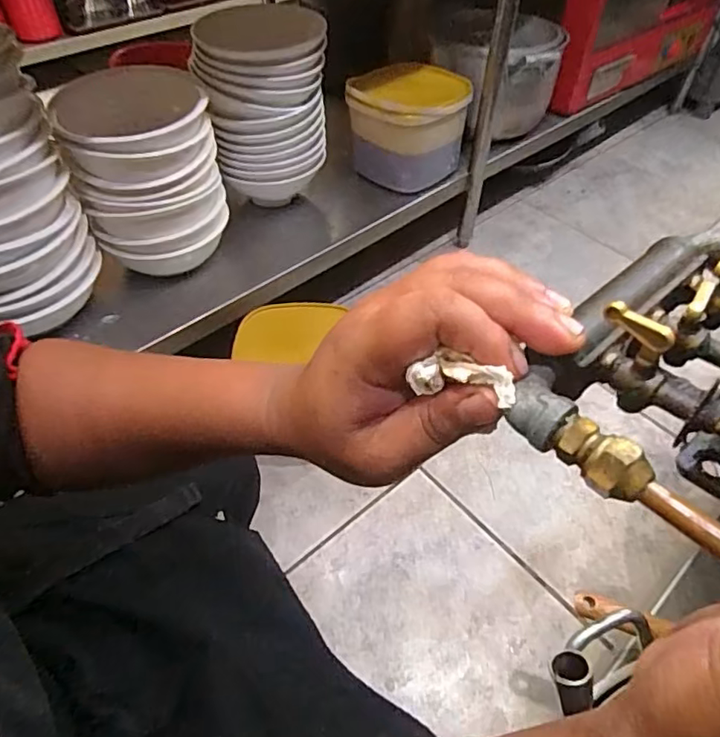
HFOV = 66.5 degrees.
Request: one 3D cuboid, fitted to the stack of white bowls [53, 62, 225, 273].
[{"bbox_3d":[-0.342,-0.311,0.911,0.211,0.263,0.210,-12,51,-11],"label":"stack of white bowls"}]

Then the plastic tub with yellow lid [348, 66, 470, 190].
[{"bbox_3d":[0.096,-0.509,1.150,0.232,0.170,0.203,4,50,2],"label":"plastic tub with yellow lid"}]

